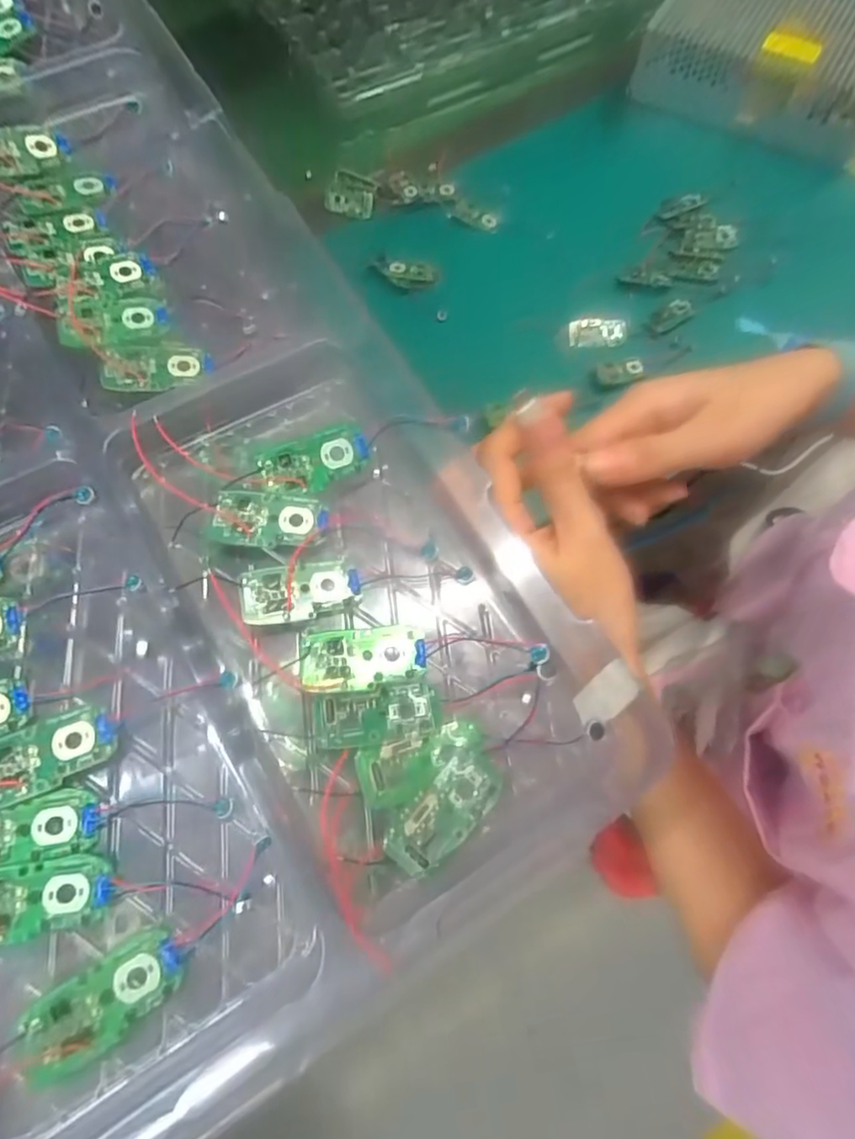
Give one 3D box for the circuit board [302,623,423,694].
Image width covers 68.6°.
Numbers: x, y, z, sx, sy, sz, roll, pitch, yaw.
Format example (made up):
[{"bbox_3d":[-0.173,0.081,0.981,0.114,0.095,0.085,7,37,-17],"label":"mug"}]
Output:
[{"bbox_3d":[-0.020,0.027,0.193,0.038,0.005,0.019,-6,69,-1],"label":"circuit board"}]

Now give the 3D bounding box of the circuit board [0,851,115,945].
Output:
[{"bbox_3d":[-0.105,0.087,0.166,0.038,0.004,0.018,-6,68,-19],"label":"circuit board"}]

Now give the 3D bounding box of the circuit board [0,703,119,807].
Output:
[{"bbox_3d":[-0.108,0.052,0.178,0.036,0.007,0.020,-22,70,-7],"label":"circuit board"}]

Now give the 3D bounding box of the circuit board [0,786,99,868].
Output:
[{"bbox_3d":[-0.111,0.071,0.170,0.038,0.004,0.017,-6,68,-20],"label":"circuit board"}]

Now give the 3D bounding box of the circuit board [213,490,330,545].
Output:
[{"bbox_3d":[-0.052,-0.017,0.208,0.035,0.007,0.018,0,69,2],"label":"circuit board"}]

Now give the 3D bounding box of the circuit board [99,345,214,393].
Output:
[{"bbox_3d":[-0.099,-0.074,0.230,0.038,0.004,0.019,-6,72,-16],"label":"circuit board"}]

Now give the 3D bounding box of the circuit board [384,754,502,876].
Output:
[{"bbox_3d":[0.005,0.070,0.181,0.037,0.008,0.017,-43,73,-13],"label":"circuit board"}]

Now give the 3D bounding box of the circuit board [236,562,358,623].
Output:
[{"bbox_3d":[-0.041,0.007,0.202,0.037,0.004,0.018,-10,68,-20],"label":"circuit board"}]

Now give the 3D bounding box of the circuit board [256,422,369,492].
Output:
[{"bbox_3d":[-0.038,-0.037,0.213,0.036,0.004,0.017,-20,96,-7],"label":"circuit board"}]

